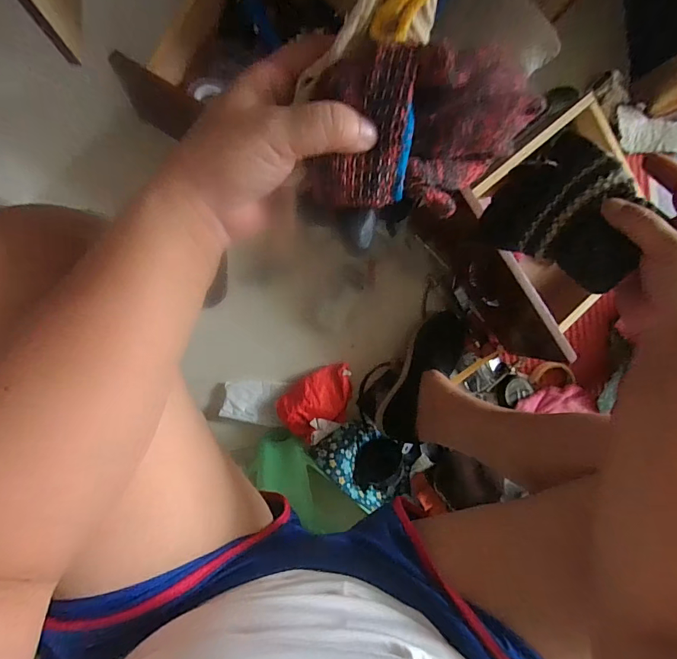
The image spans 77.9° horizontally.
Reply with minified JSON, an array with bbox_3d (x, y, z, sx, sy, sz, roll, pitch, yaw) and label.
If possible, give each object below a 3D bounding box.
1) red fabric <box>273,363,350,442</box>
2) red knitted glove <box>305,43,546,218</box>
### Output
[{"bbox_3d":[-0.034,0.120,0.688,0.129,0.044,0.094,-19,95,-8],"label":"red fabric"},{"bbox_3d":[0.044,-0.097,0.224,0.111,0.065,0.061,2,92,-9],"label":"red knitted glove"}]

